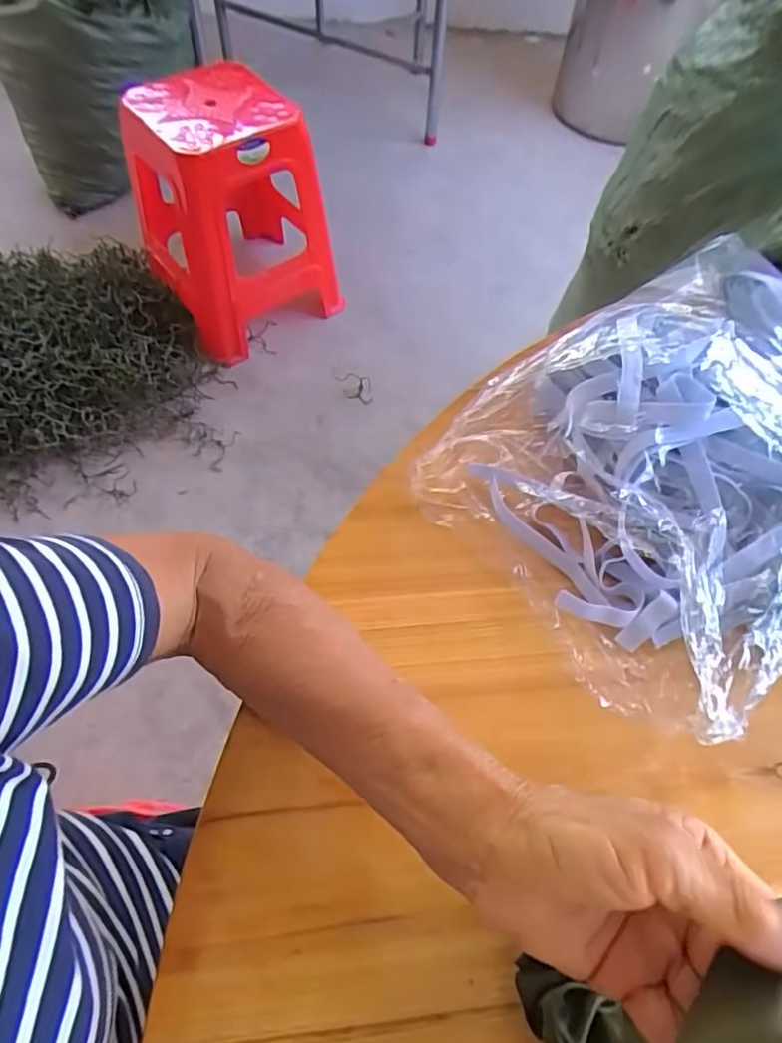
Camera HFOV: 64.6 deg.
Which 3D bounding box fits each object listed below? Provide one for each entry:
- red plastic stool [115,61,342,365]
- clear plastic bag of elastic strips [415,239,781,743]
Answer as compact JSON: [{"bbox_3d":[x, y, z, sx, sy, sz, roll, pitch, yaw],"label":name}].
[{"bbox_3d":[-0.381,-0.728,1.489,0.408,0.481,0.451,-21,61,-15],"label":"red plastic stool"},{"bbox_3d":[0.211,-0.051,0.398,0.330,0.086,0.246,-32,65,-21],"label":"clear plastic bag of elastic strips"}]

